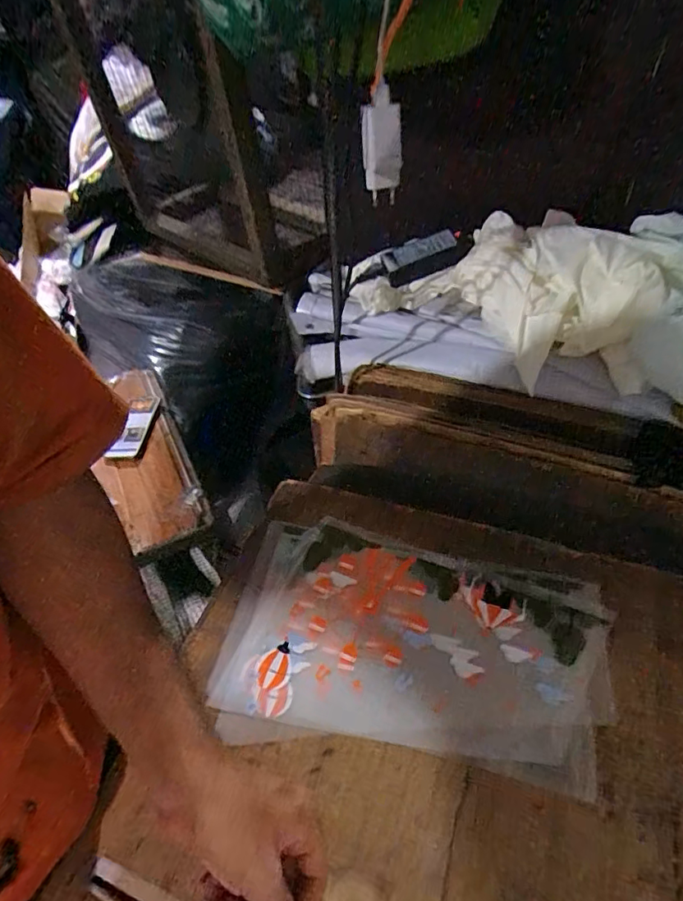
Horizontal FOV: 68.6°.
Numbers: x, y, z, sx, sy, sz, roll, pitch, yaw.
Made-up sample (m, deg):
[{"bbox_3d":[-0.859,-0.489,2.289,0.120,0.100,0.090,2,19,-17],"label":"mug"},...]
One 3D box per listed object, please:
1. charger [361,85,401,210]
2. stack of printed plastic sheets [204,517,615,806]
[{"bbox_3d":[0.039,-0.292,0.486,0.035,0.094,0.043,-6,48,-1],"label":"charger"},{"bbox_3d":[0.070,0.187,0.505,0.366,0.006,0.221,6,49,10],"label":"stack of printed plastic sheets"}]

